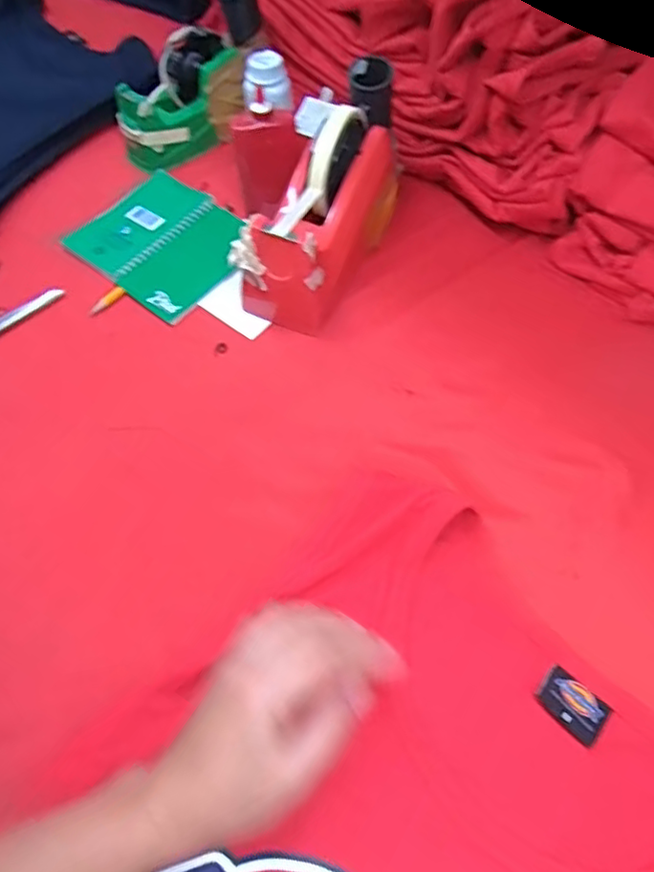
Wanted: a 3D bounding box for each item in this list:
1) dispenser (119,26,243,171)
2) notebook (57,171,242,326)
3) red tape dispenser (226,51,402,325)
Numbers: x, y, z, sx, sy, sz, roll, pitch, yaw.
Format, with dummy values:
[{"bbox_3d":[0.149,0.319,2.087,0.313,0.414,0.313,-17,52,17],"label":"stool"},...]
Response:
[{"bbox_3d":[-0.152,-0.352,0.636,0.063,0.078,0.140,35,67,20],"label":"dispenser"},{"bbox_3d":[-0.155,-0.189,0.587,0.154,0.010,0.134,36,67,20],"label":"notebook"},{"bbox_3d":[0.005,-0.213,0.533,0.078,0.129,0.244,23,77,15],"label":"red tape dispenser"}]

